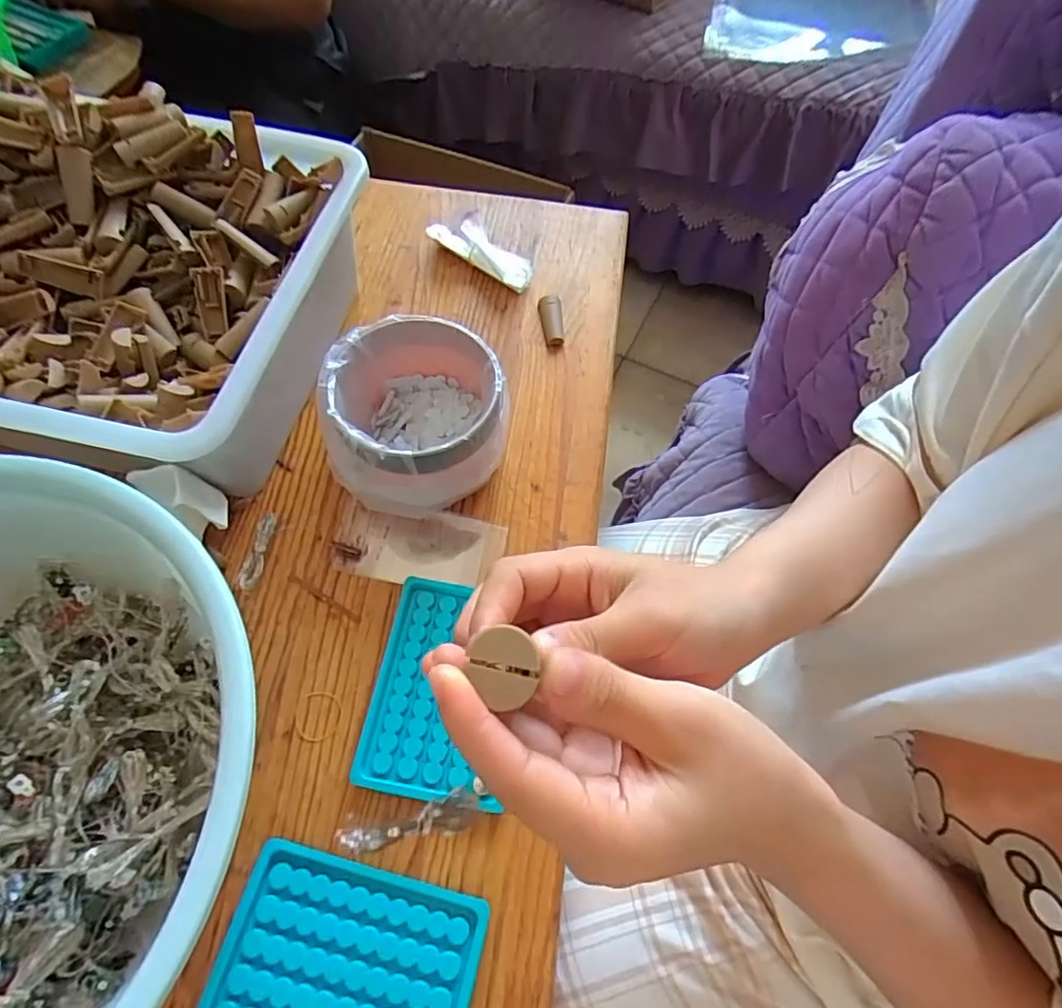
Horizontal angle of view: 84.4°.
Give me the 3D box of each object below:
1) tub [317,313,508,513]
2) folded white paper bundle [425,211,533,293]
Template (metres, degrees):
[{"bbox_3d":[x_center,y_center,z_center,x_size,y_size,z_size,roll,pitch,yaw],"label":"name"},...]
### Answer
[{"bbox_3d":[-0.080,-0.059,0.427,0.119,0.086,0.126,1,63,-2],"label":"tub"},{"bbox_3d":[-0.044,-0.240,0.551,0.104,0.026,0.041,30,66,13],"label":"folded white paper bundle"}]

